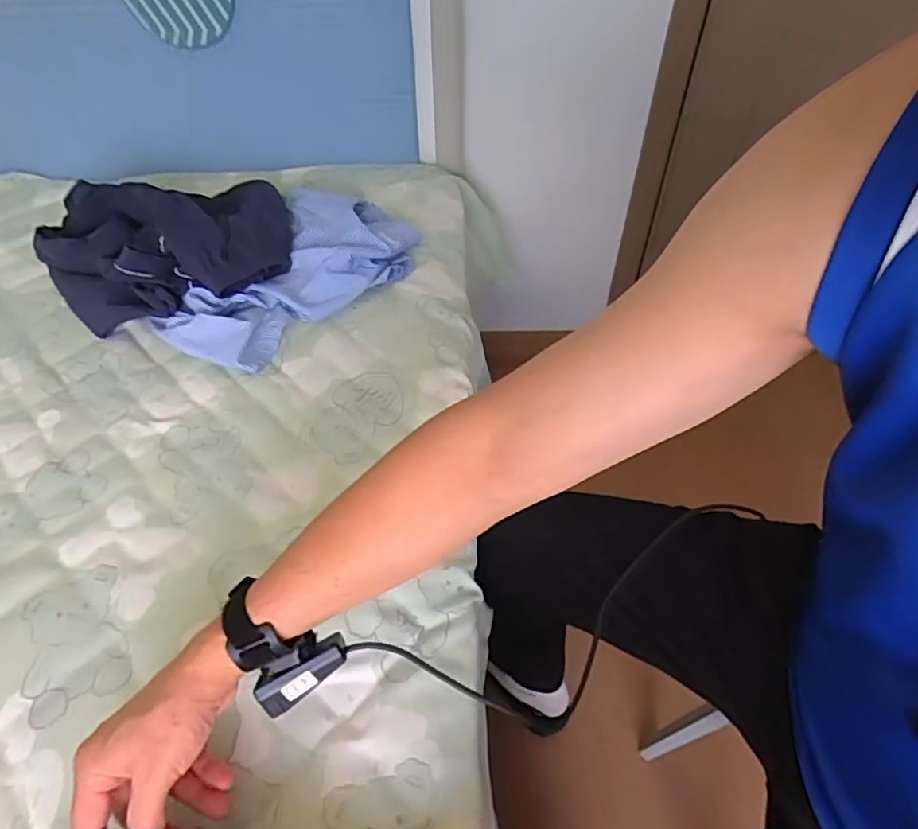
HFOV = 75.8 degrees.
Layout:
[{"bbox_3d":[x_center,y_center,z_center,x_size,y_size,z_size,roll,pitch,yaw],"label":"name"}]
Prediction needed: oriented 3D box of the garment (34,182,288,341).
[{"bbox_3d":[-0.431,-0.253,0.876,0.351,0.116,0.265,-20,52,-15],"label":"garment"}]

